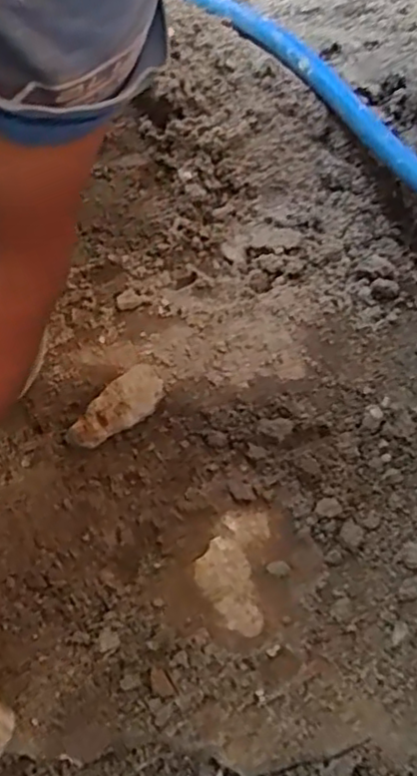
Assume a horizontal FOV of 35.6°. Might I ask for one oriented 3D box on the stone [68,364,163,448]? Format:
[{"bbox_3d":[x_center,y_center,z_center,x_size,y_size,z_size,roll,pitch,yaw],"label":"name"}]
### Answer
[{"bbox_3d":[-0.058,0.015,0.420,0.066,0.030,0.025,-38,71,-20],"label":"stone"}]

